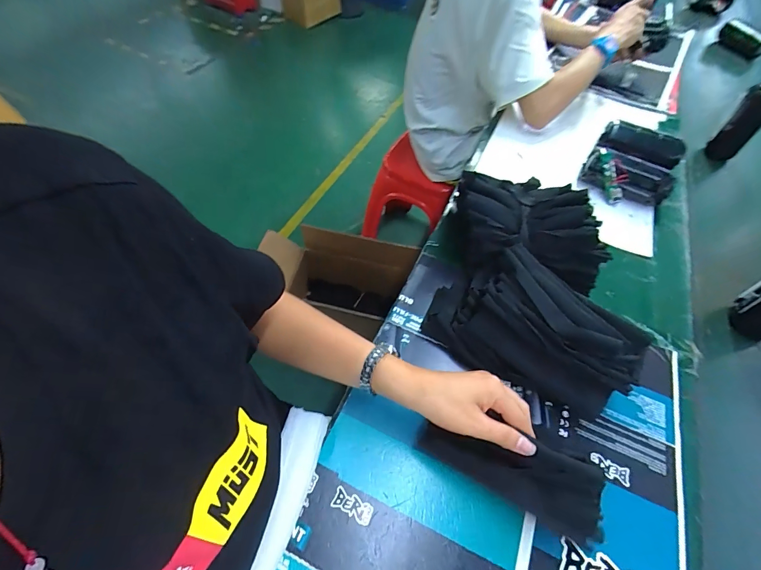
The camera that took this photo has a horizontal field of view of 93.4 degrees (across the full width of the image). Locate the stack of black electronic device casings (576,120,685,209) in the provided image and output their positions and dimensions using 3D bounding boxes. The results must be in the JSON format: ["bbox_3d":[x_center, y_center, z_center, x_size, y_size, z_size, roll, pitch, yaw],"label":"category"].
[{"bbox_3d":[0.461,-0.217,0.661,0.142,0.071,0.160,32,60,16],"label":"stack of black electronic device casings"}]

